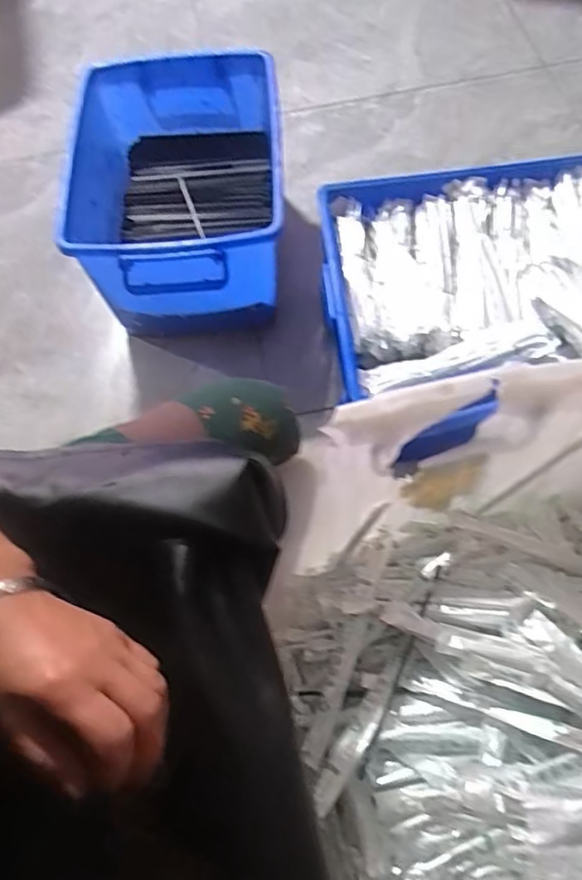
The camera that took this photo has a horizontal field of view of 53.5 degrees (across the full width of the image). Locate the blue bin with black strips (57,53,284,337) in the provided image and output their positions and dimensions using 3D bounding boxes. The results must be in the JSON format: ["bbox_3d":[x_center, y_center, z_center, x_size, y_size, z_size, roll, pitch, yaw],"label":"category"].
[{"bbox_3d":[-0.196,-0.440,1.068,0.366,0.248,0.494,-5,64,1],"label":"blue bin with black strips"}]

